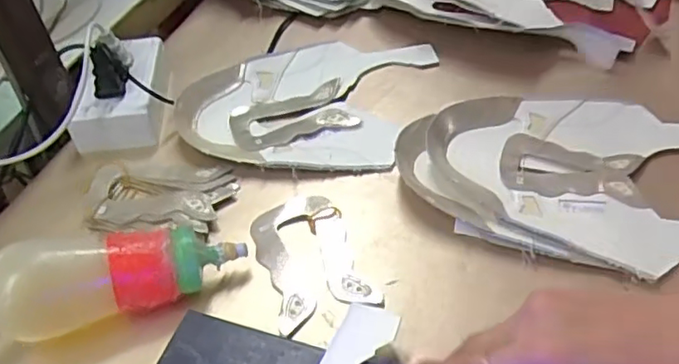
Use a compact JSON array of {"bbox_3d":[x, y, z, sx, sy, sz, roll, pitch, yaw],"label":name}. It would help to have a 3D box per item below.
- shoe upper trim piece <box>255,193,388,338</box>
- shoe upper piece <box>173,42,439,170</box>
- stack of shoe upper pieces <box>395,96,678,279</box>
[{"bbox_3d":[-0.022,0.052,0.444,0.070,0.006,0.110,-16,48,-11],"label":"shoe upper trim piece"},{"bbox_3d":[-0.030,-0.080,0.554,0.219,0.021,0.170,1,47,6],"label":"shoe upper piece"},{"bbox_3d":[0.189,-0.011,0.479,0.269,0.020,0.175,12,49,15],"label":"stack of shoe upper pieces"}]

